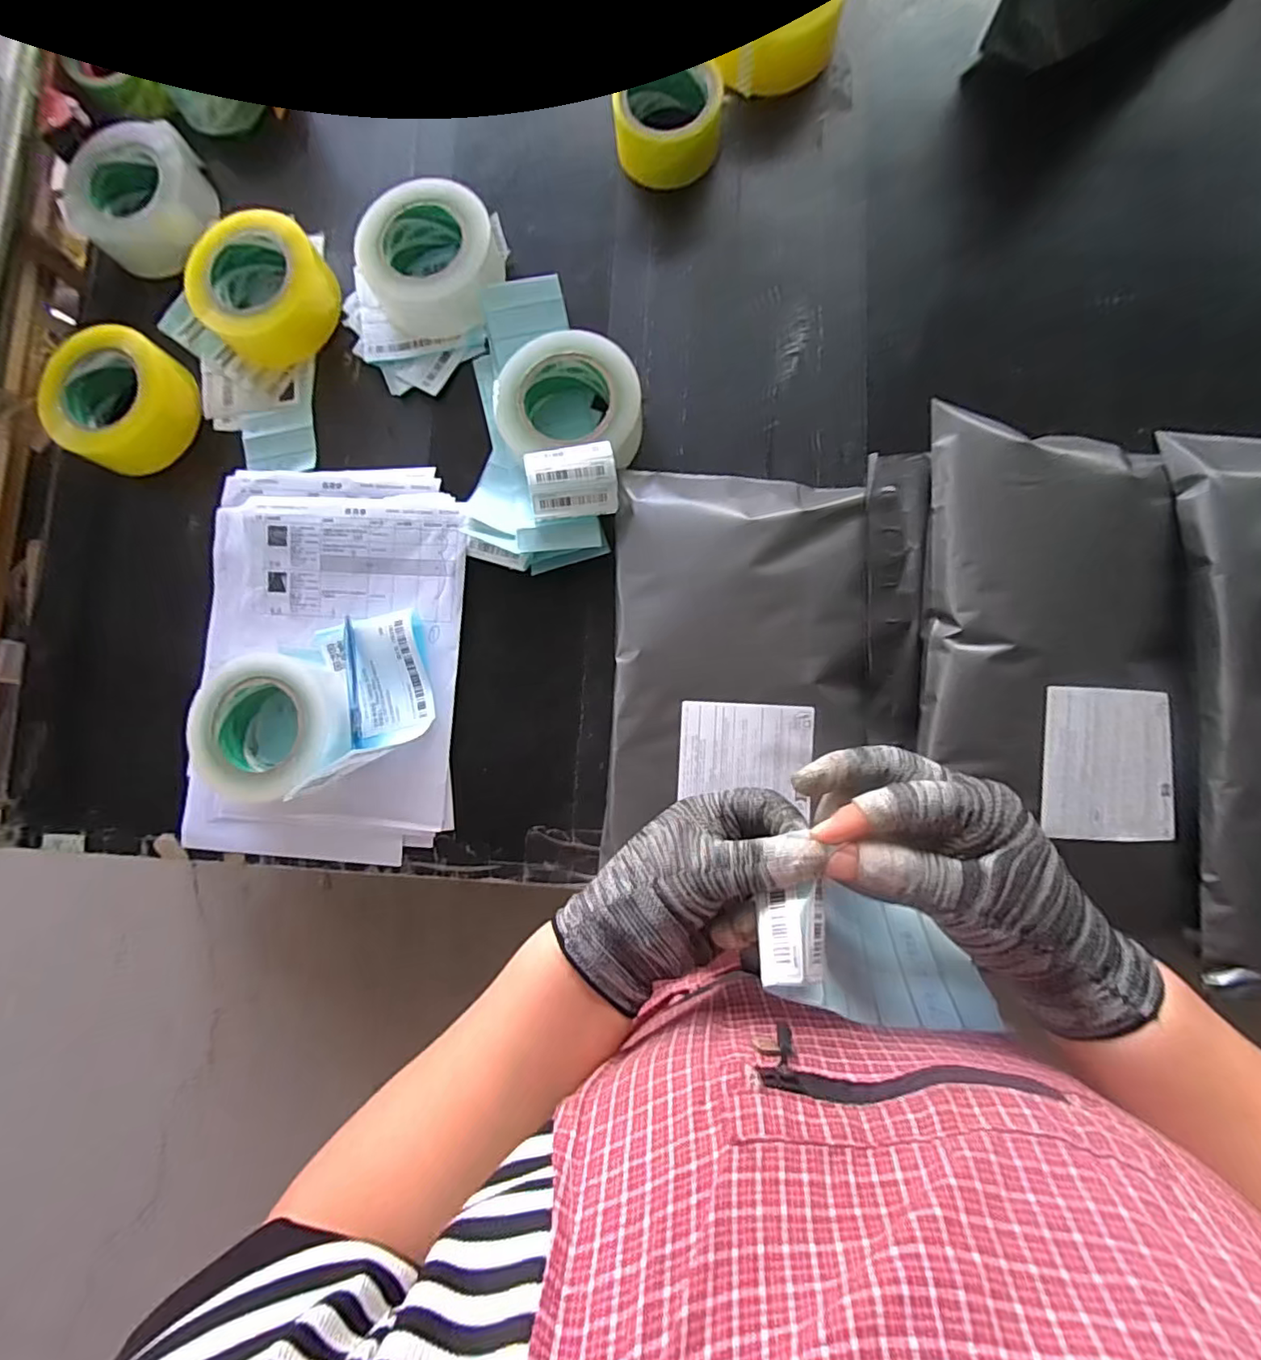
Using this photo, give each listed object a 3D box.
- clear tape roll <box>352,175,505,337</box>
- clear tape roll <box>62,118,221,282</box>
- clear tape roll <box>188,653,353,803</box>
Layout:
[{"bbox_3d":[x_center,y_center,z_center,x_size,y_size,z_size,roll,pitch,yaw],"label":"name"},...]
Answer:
[{"bbox_3d":[-0.182,-0.384,0.544,0.114,0.066,0.107,-1,83,4],"label":"clear tape roll"},{"bbox_3d":[-0.483,-0.477,0.589,0.132,0.064,0.105,-29,82,0],"label":"clear tape roll"},{"bbox_3d":[-0.309,0.041,0.508,0.121,0.048,0.120,-1,83,4],"label":"clear tape roll"}]

